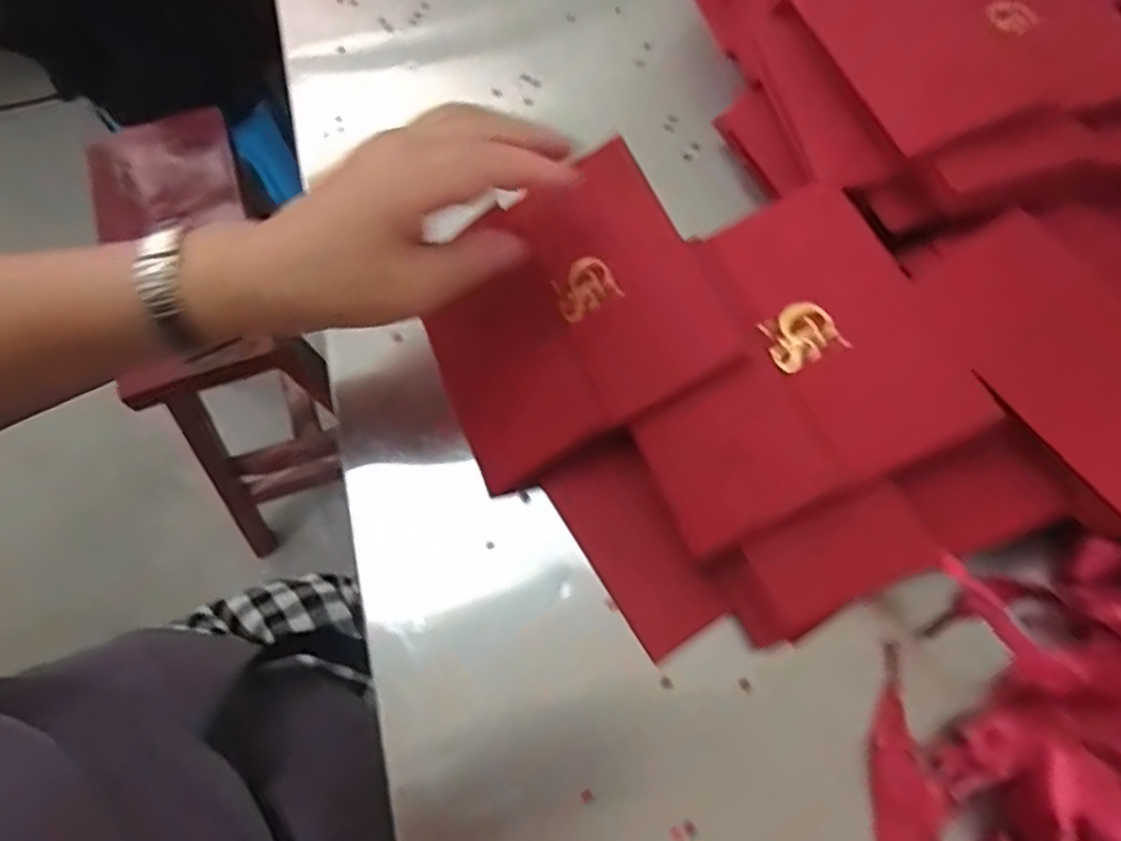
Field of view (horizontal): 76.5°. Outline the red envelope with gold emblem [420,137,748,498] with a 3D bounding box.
[{"bbox_3d":[0.001,-0.051,0.350,0.135,0.008,0.136,-27,71,8],"label":"red envelope with gold emblem"}]

